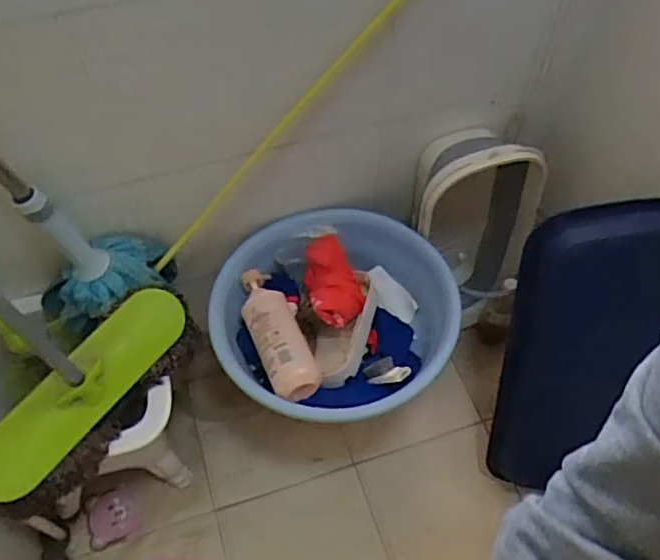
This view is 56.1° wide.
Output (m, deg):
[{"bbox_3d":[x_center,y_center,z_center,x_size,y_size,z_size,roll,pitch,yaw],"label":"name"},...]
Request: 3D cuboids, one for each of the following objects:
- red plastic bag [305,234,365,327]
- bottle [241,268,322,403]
[{"bbox_3d":[0.007,0.004,1.172,0.105,0.070,0.177,-11,57,-8],"label":"red plastic bag"},{"bbox_3d":[-0.101,0.088,1.101,0.089,0.067,0.288,-20,58,-13],"label":"bottle"}]

